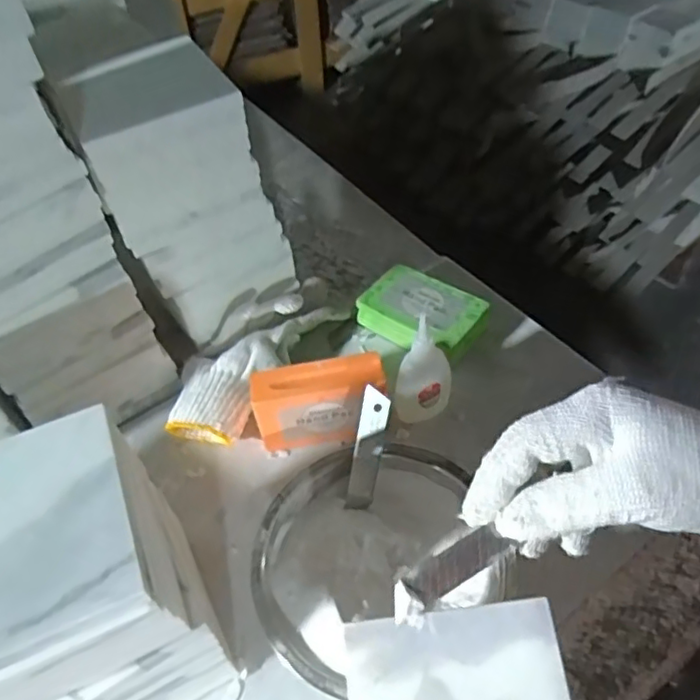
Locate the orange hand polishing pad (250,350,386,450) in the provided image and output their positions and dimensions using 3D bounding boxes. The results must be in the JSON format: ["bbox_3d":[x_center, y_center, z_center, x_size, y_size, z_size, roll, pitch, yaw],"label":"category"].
[{"bbox_3d":[-0.023,0.038,0.453,0.091,0.063,0.032,-7,49,-4],"label":"orange hand polishing pad"}]

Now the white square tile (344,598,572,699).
[{"bbox_3d":[0.052,0.169,0.279,0.100,0.005,0.095,-6,65,-1],"label":"white square tile"}]

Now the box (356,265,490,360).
[{"bbox_3d":[0.063,-0.031,0.518,0.096,0.031,0.060,31,56,25],"label":"box"}]

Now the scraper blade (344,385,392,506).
[{"bbox_3d":[0.012,0.062,0.391,0.017,0.082,0.008,13,15,12],"label":"scraper blade"}]

